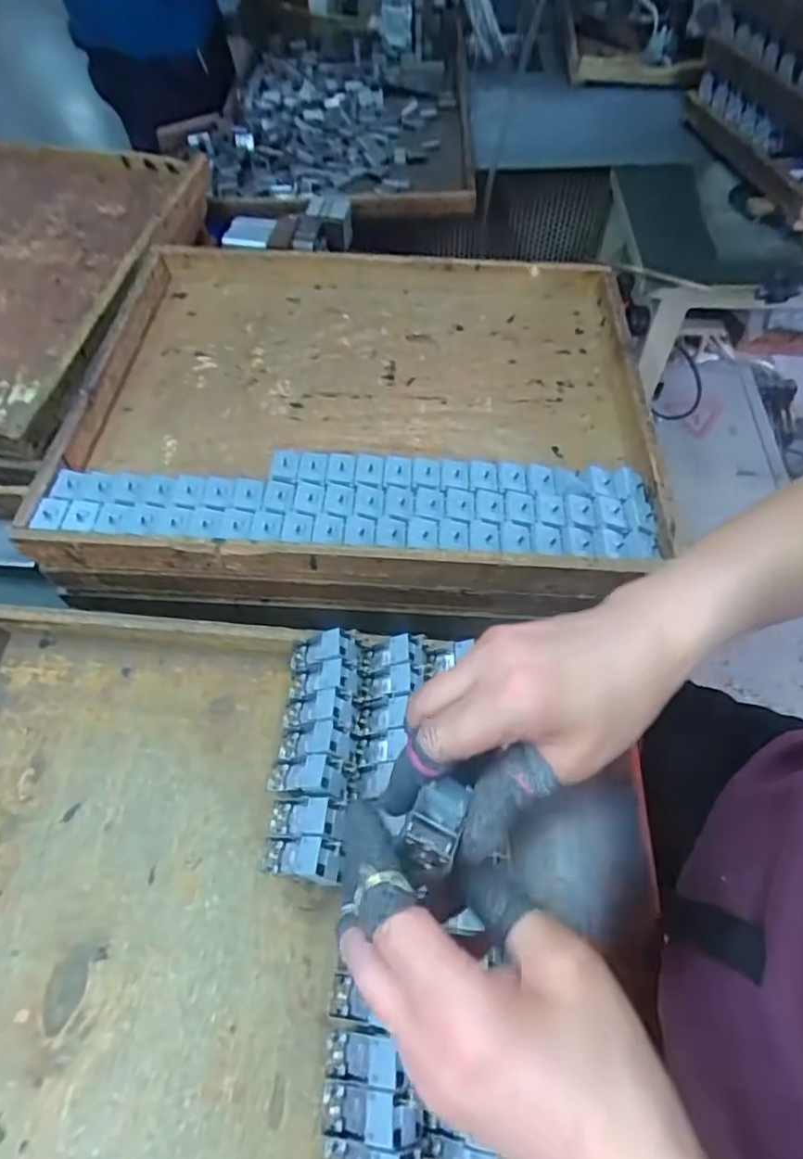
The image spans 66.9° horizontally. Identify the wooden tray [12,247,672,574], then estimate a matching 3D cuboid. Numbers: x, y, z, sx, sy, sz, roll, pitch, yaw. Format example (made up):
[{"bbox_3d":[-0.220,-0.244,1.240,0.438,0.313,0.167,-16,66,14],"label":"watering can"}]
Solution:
[{"bbox_3d":[-0.032,-0.167,0.575,0.490,0.072,0.403,1,59,2],"label":"wooden tray"}]

